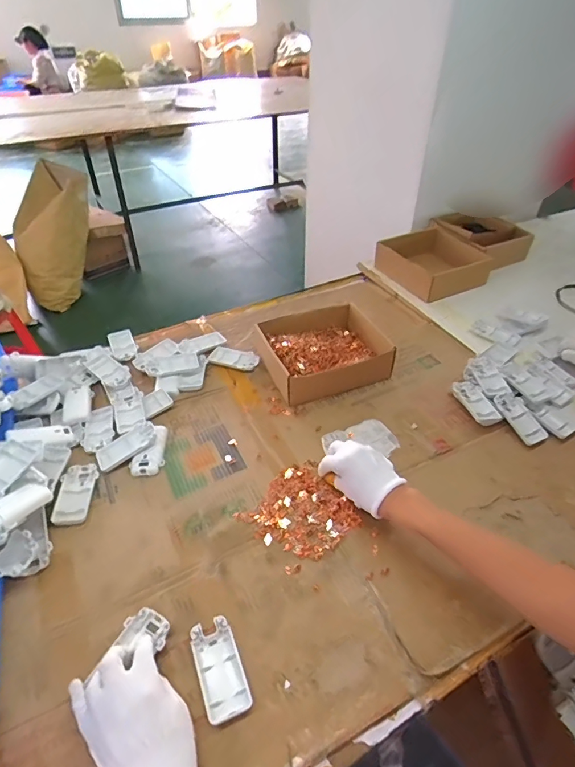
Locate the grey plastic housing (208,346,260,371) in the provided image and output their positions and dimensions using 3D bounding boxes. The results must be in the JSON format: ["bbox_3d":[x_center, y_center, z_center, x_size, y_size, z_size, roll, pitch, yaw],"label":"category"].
[{"bbox_3d":[-0.103,-0.048,0.871,0.094,0.014,0.047,13,43,14],"label":"grey plastic housing"}]

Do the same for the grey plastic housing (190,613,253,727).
[{"bbox_3d":[-0.074,0.310,0.489,0.047,0.015,0.098,-14,47,-18],"label":"grey plastic housing"}]

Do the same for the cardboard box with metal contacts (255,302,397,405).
[{"bbox_3d":[0.063,-0.063,0.860,0.221,0.071,0.195,-13,43,-15],"label":"cardboard box with metal contacts"}]

